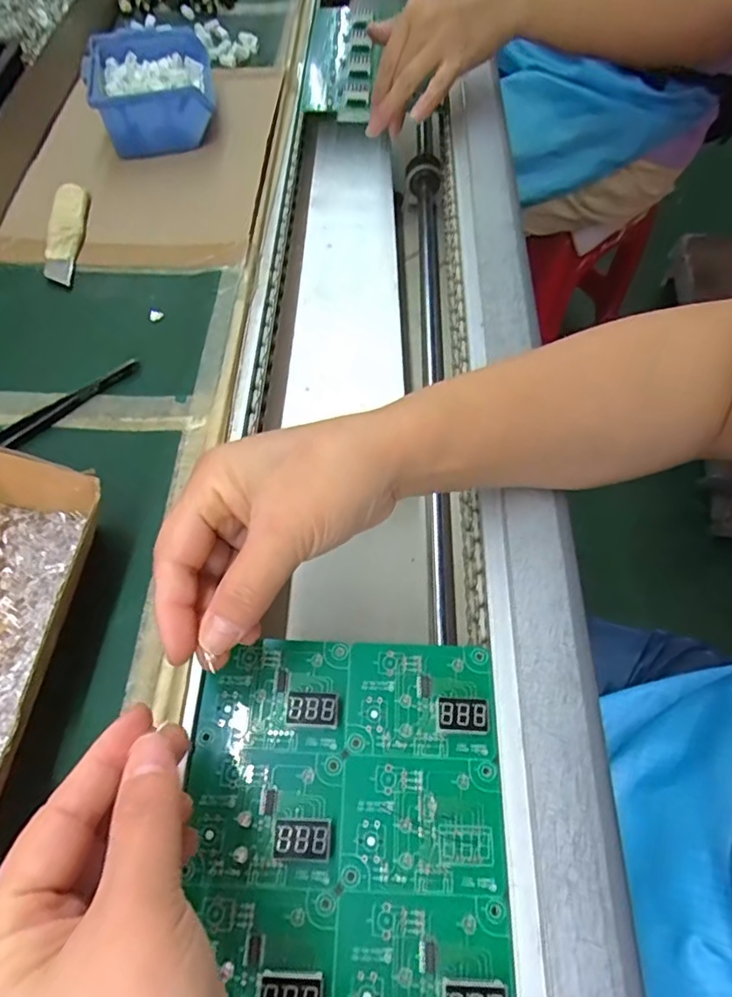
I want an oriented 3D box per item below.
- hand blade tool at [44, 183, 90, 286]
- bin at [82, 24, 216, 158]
[{"bbox_3d":[-0.220,-0.196,0.418,0.024,0.007,0.105,-8,62,-5],"label":"hand blade tool"},{"bbox_3d":[-0.178,-0.345,0.479,0.097,0.040,0.125,-10,62,-6],"label":"bin"}]

